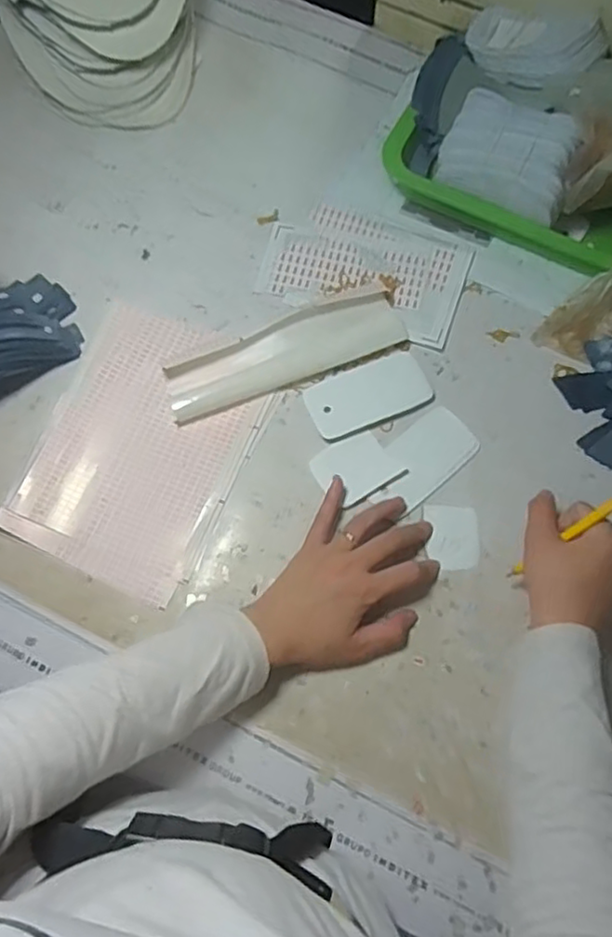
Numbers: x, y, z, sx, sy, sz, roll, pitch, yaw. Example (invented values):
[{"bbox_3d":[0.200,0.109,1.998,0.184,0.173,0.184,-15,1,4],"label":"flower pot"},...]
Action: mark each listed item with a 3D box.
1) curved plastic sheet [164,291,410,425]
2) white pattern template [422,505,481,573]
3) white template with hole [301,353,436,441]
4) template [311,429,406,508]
[{"bbox_3d":[-0.018,-0.099,0.557,0.206,0.017,0.055,-21,72,-8],"label":"curved plastic sheet"},{"bbox_3d":[0.117,0.054,0.522,0.042,0.004,0.052,-1,71,-1],"label":"white pattern template"},{"bbox_3d":[0.053,-0.062,0.551,0.104,0.004,0.049,-22,74,-9],"label":"white template with hole"},{"bbox_3d":[0.039,-0.002,0.534,0.062,0.004,0.050,-32,74,-11],"label":"template"}]

